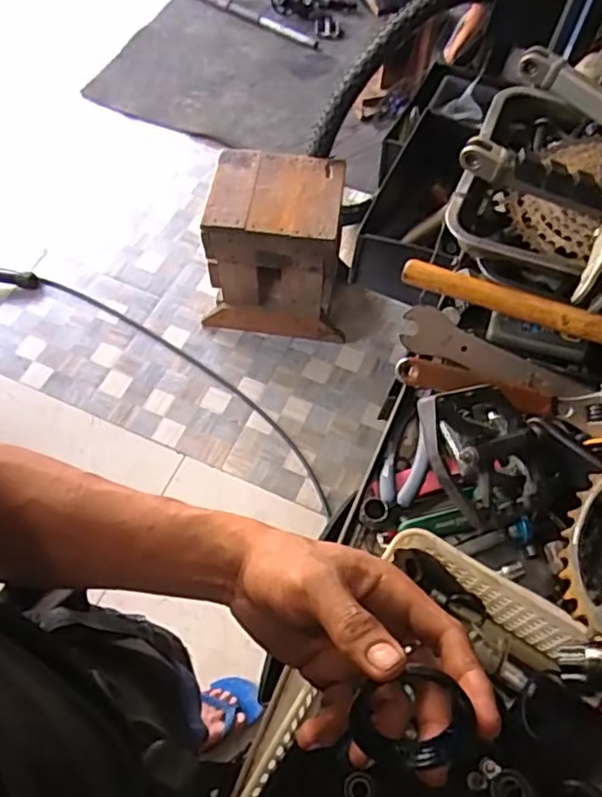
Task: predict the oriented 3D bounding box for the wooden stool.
[{"bbox_3d":[-0.058,-0.374,1.571,0.340,0.404,0.256,7,61,3],"label":"wooden stool"}]

